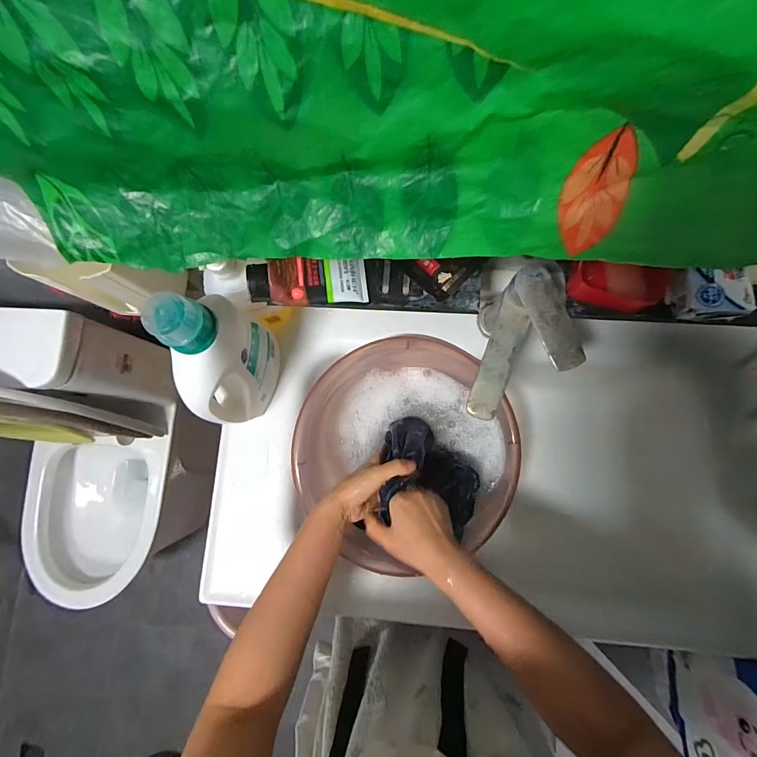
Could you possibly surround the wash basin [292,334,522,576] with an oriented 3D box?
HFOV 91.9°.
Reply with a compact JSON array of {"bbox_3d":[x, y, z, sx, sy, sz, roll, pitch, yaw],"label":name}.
[{"bbox_3d":[0.048,0.120,0.543,0.330,0.118,0.301,-1,81,3],"label":"wash basin"}]

